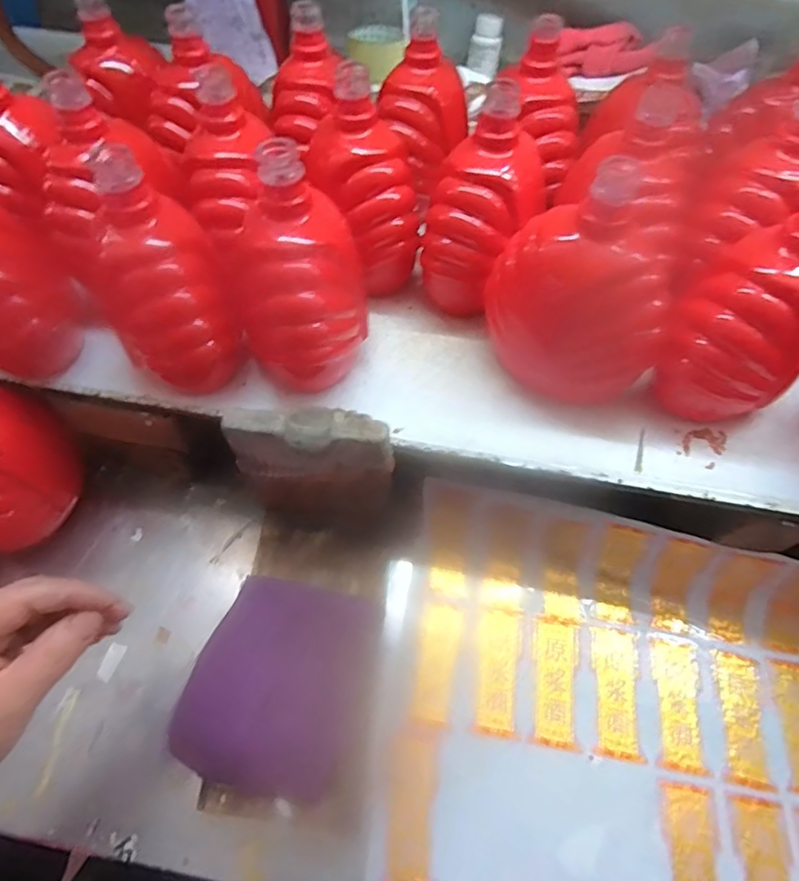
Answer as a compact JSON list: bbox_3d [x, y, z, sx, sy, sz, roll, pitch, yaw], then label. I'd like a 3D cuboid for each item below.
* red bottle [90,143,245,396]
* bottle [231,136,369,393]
[{"bbox_3d":[-0.168,-0.109,0.376,0.088,0.151,0.089,-29,65,-16],"label":"red bottle"},{"bbox_3d":[-0.071,-0.113,0.384,0.091,0.158,0.091,-6,61,-4],"label":"bottle"}]

